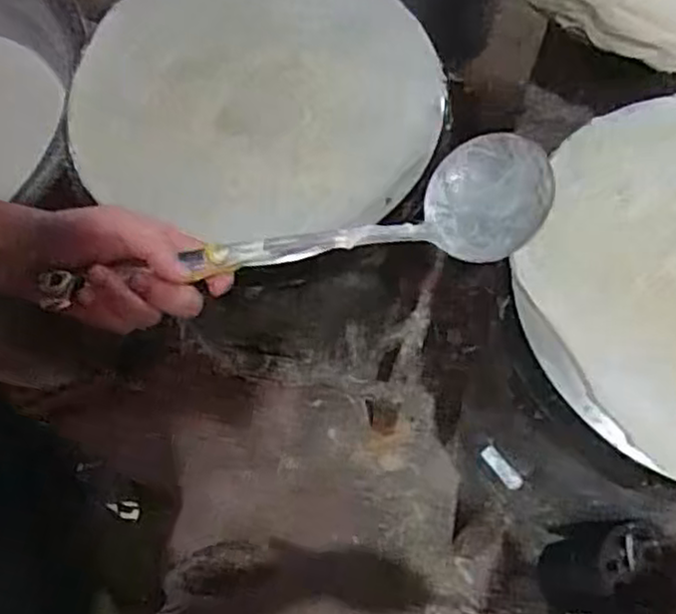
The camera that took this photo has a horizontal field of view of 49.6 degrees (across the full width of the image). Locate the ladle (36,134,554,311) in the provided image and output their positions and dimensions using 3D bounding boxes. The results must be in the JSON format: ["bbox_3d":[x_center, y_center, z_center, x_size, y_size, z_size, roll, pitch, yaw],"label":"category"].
[{"bbox_3d":[-0.014,-0.047,0.492,0.343,0.062,0.086,-15,69,-21],"label":"ladle"}]

